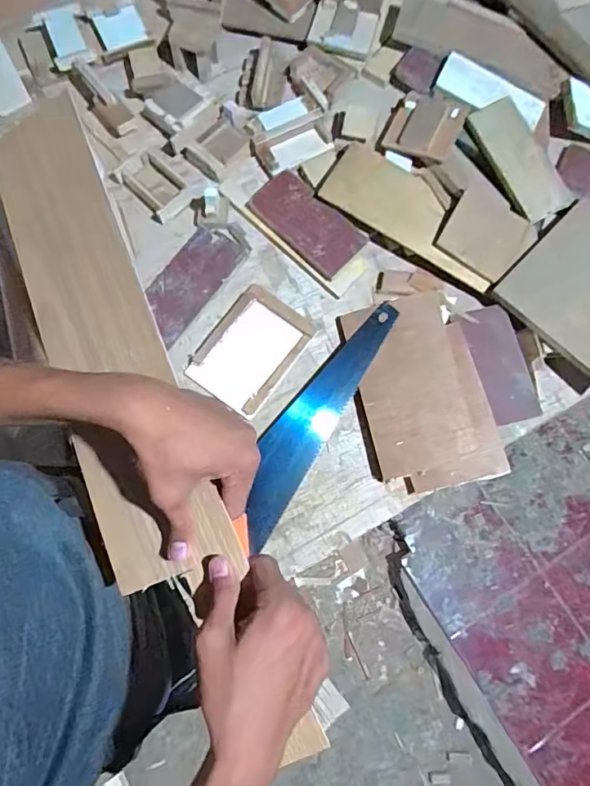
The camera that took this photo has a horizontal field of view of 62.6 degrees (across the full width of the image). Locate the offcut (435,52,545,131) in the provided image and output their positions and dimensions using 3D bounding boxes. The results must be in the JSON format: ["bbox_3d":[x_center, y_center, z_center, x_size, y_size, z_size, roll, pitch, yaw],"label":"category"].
[{"bbox_3d":[0.345,-0.530,0.852,0.192,0.014,0.080,29,76,6],"label":"offcut"}]

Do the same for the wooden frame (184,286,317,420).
[{"bbox_3d":[-0.070,-0.072,0.776,0.137,0.014,0.186,34,76,7],"label":"wooden frame"}]

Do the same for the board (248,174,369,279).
[{"bbox_3d":[0.018,-0.284,0.804,0.191,0.012,0.097,41,77,9],"label":"board"}]

